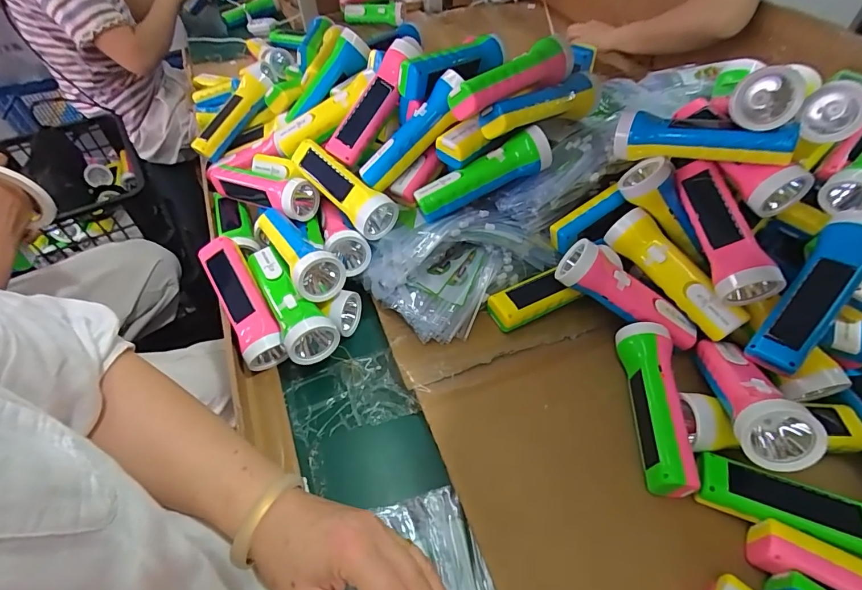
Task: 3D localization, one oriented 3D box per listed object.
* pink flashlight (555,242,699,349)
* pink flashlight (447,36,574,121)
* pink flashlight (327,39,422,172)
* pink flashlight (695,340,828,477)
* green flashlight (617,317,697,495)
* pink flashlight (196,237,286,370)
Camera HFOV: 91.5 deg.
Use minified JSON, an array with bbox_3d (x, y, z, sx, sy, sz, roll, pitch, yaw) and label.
[{"bbox_3d":[0.220,0.003,0.462,0.162,0.048,0.044,32,55,0],"label":"pink flashlight"},{"bbox_3d":[0.094,-0.246,0.481,0.150,0.051,0.045,-31,56,-22],"label":"pink flashlight"},{"bbox_3d":[-0.072,-0.249,0.545,0.057,0.045,0.173,39,101,28],"label":"pink flashlight"},{"bbox_3d":[0.276,0.081,0.377,0.050,0.055,0.157,8,27,7],"label":"pink flashlight"},{"bbox_3d":[0.218,0.106,0.409,0.049,0.043,0.162,3,50,4],"label":"green flashlight"},{"bbox_3d":[-0.220,0.005,0.485,0.046,0.047,0.166,-27,73,-20],"label":"pink flashlight"}]

